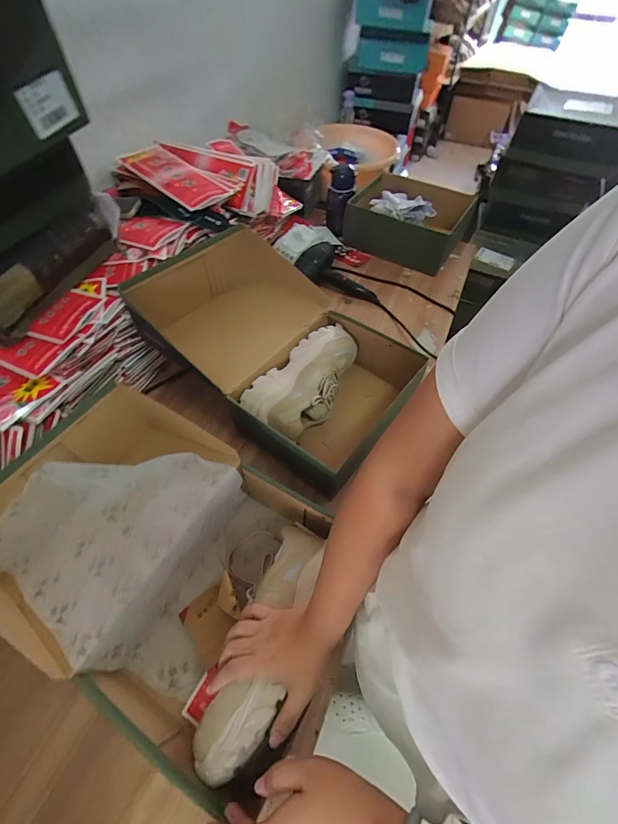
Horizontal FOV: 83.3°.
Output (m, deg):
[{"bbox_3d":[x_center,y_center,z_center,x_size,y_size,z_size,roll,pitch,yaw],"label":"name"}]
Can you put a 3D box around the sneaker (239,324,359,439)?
[{"bbox_3d":[0.006,-0.062,0.733,0.124,0.113,0.290,33,63,20],"label":"sneaker"}]

